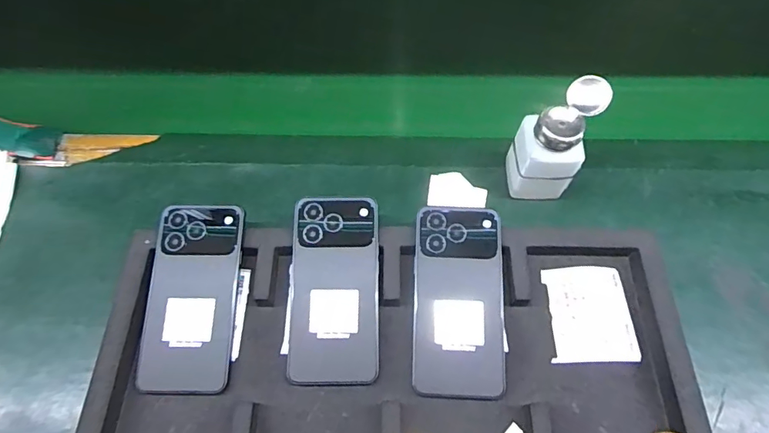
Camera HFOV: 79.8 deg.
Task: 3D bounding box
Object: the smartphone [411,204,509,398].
[{"bbox_3d":[0.065,0.070,0.398,0.076,0.008,0.160,2,74,1],"label":"smartphone"}]

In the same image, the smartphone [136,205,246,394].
[{"bbox_3d":[-0.168,0.067,0.401,0.076,0.008,0.159,0,72,1],"label":"smartphone"}]

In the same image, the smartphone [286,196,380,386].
[{"bbox_3d":[-0.043,0.061,0.403,0.076,0.007,0.159,0,74,0],"label":"smartphone"}]

